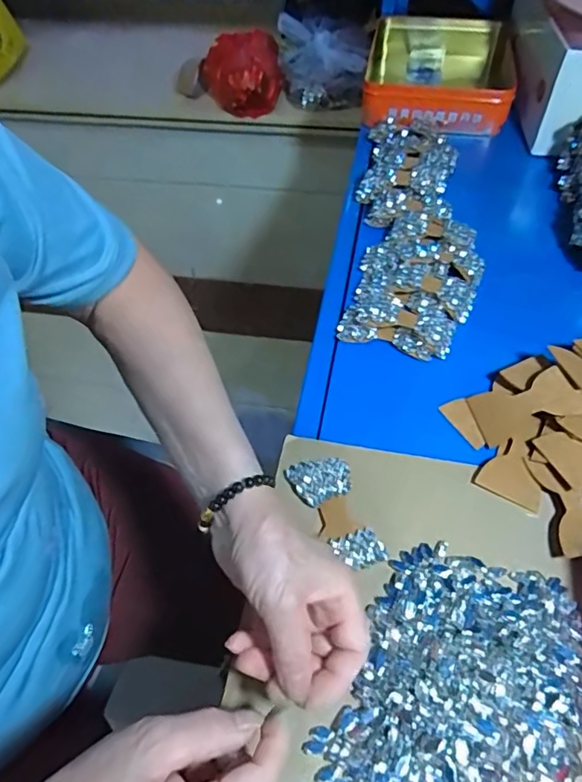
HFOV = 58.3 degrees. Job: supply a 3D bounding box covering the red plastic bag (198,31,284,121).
[{"bbox_3d":[-0.104,-0.659,1.075,0.167,0.116,0.150,-8,54,-4],"label":"red plastic bag"}]

